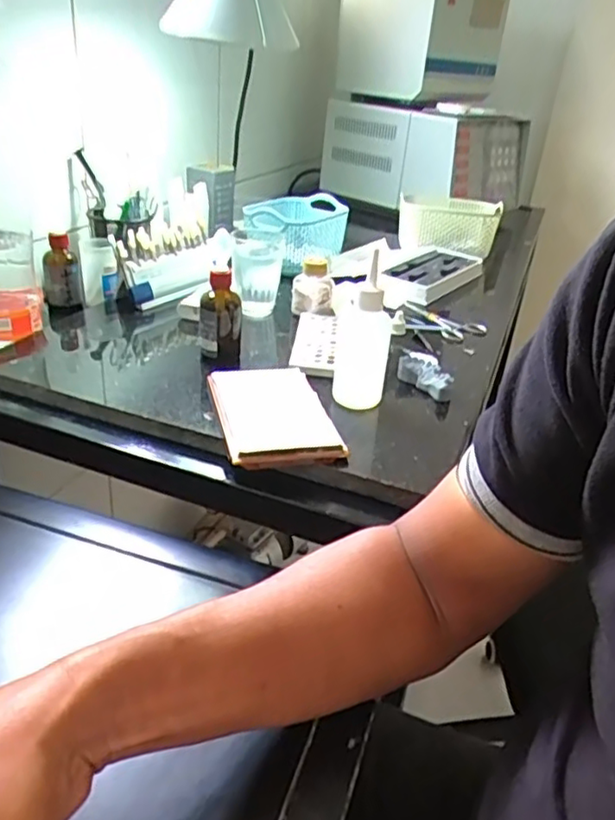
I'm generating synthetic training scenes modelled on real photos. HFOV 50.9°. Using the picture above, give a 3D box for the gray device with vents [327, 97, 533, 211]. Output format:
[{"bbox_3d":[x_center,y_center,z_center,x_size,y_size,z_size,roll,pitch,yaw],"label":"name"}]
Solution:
[{"bbox_3d":[0.267,-0.577,1.441,0.345,0.188,0.345,24,34,30],"label":"gray device with vents"}]

